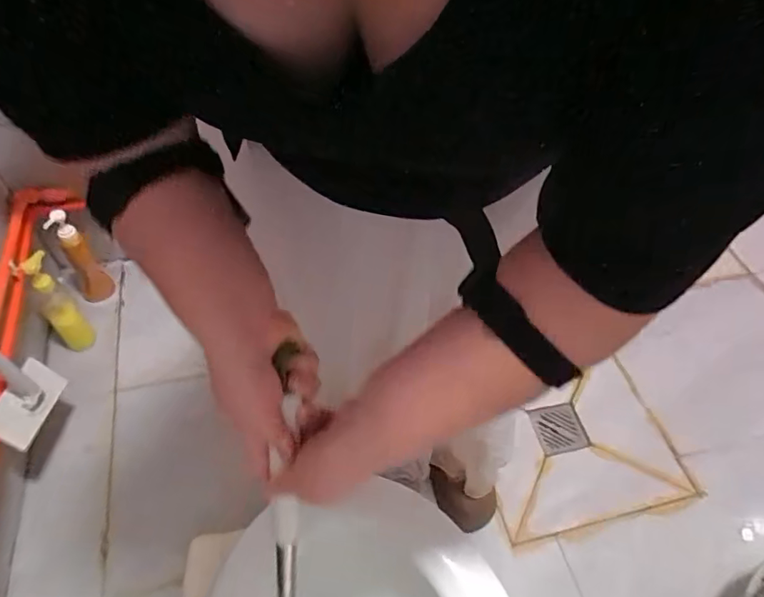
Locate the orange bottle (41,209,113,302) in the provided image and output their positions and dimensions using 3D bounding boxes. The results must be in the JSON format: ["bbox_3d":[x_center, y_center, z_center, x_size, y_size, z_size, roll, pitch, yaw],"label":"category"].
[{"bbox_3d":[-0.666,-0.087,1.165,0.062,0.231,0.061,-29,59,-23],"label":"orange bottle"}]

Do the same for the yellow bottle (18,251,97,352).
[{"bbox_3d":[-0.681,0.014,1.109,0.057,0.233,0.048,-29,36,-23],"label":"yellow bottle"}]

